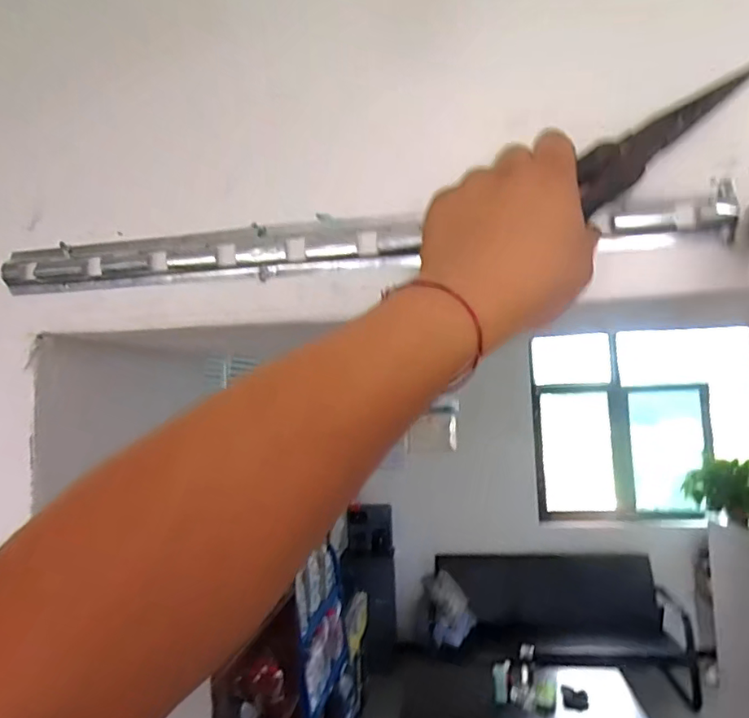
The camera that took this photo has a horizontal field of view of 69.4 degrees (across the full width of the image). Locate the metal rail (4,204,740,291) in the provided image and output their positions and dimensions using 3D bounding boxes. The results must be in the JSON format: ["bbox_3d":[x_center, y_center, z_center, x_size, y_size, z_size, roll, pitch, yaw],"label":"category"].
[{"bbox_3d":[-0.026,-0.076,0.369,0.493,0.032,0.011,-3,-5,8],"label":"metal rail"}]

